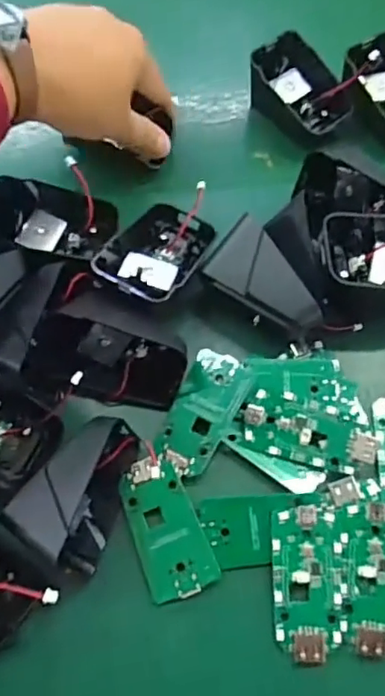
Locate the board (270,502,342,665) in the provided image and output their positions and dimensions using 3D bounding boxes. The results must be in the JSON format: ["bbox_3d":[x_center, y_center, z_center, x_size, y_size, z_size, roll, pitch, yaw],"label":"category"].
[{"bbox_3d":[0.052,0.105,0.258,0.030,0.004,0.064,0,63,-1],"label":"board"}]

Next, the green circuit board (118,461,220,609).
[{"bbox_3d":[-0.012,0.083,0.268,0.032,0.005,0.062,-18,65,-10],"label":"green circuit board"}]

